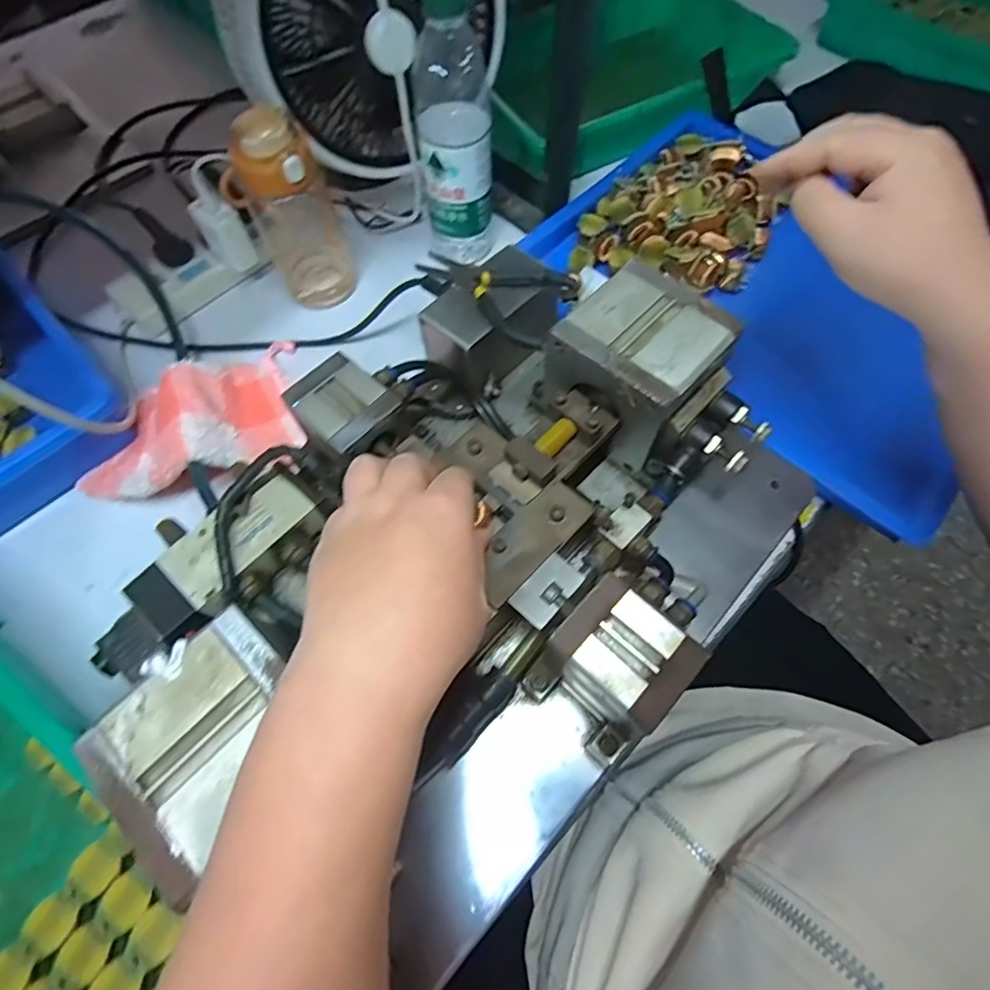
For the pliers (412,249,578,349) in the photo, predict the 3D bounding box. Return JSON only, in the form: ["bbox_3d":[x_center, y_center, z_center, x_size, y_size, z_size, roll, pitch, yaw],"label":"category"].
[{"bbox_3d":[-0.010,-0.151,0.402,0.121,0.017,0.071,21,66,10],"label":"pliers"}]

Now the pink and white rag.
[{"bbox_3d":[-0.270,-0.069,0.462,0.190,0.052,0.141,-17,65,-8],"label":"pink and white rag"}]

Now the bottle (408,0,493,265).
[{"bbox_3d":[-0.039,-0.318,0.497,0.069,0.211,0.065,1,64,1],"label":"bottle"}]

